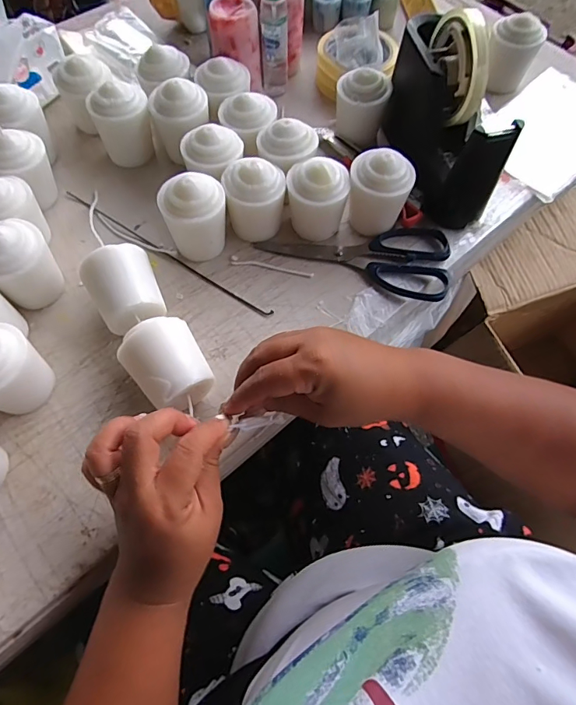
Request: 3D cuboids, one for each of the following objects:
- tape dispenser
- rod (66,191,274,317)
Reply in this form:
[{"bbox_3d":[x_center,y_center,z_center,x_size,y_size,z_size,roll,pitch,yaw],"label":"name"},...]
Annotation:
[{"bbox_3d":[0.151,-0.229,0.420,0.062,0.126,0.177,-9,66,-7],"label":"tape dispenser"},{"bbox_3d":[-0.121,-0.099,0.425,0.255,0.007,0.008,32,68,12],"label":"rod"}]

